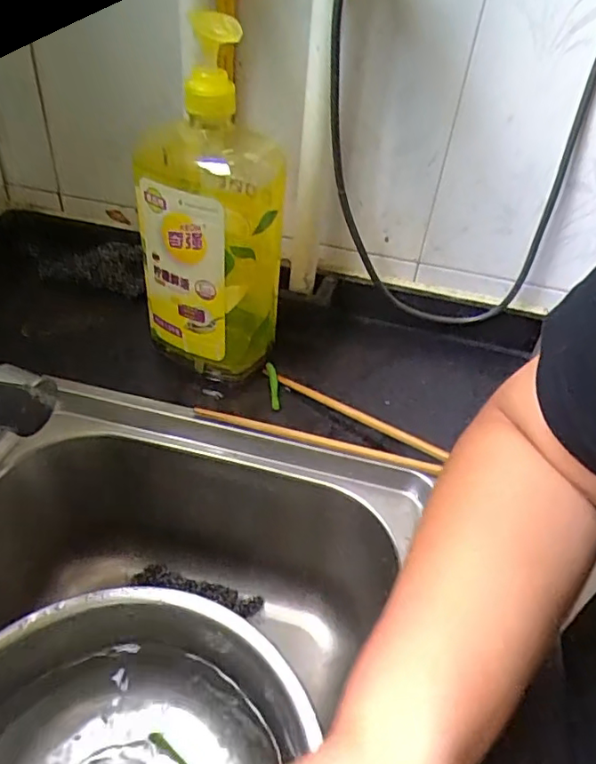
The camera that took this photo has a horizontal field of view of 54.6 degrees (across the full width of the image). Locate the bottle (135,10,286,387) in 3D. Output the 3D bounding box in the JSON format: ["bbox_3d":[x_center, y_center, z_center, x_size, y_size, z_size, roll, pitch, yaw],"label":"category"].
[{"bbox_3d":[-0.068,-0.129,0.473,0.108,0.275,0.088,24,46,24],"label":"bottle"}]

